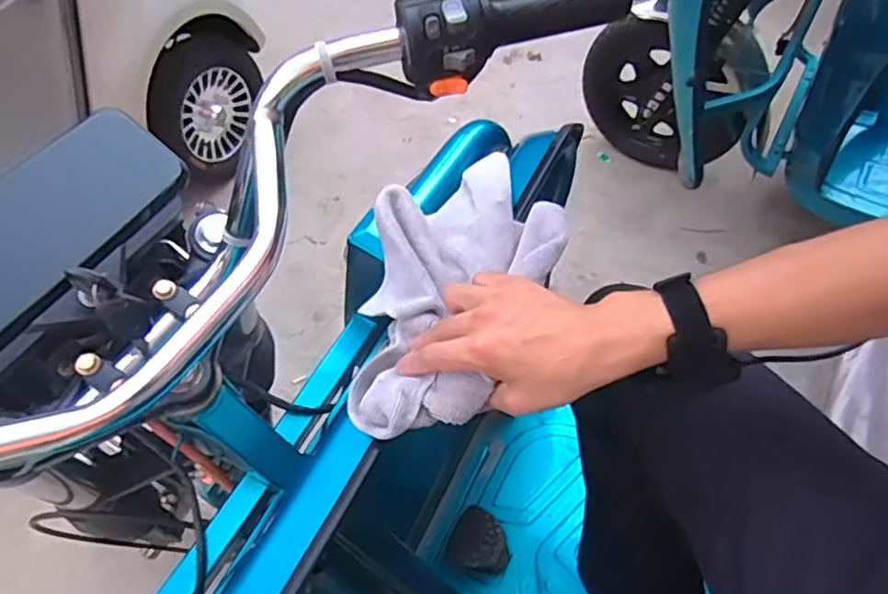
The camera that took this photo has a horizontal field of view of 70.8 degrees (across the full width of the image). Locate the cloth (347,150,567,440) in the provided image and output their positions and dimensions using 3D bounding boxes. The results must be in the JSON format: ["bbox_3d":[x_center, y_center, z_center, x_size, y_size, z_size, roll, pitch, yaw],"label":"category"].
[{"bbox_3d":[0.012,-0.024,0.529,0.154,0.050,0.308,12,54,12],"label":"cloth"}]

